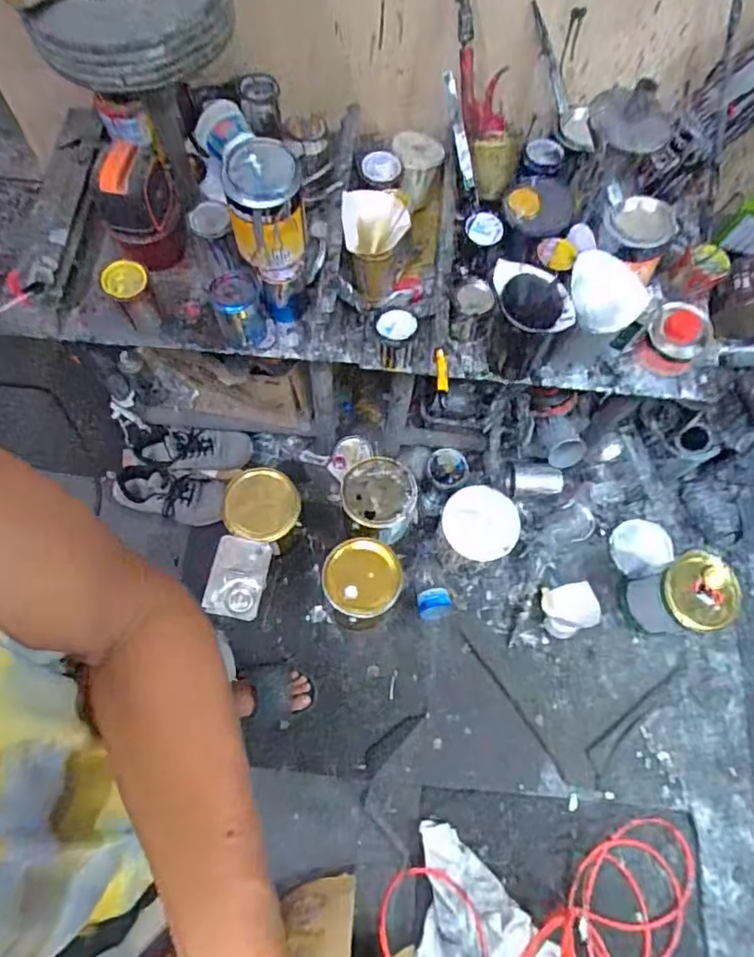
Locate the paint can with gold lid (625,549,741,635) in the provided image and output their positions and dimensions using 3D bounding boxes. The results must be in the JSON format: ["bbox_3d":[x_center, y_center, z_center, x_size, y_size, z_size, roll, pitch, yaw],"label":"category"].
[{"bbox_3d":[0.677,0.266,1.326,0.169,0.204,0.165,-25,72,-11],"label":"paint can with gold lid"}]

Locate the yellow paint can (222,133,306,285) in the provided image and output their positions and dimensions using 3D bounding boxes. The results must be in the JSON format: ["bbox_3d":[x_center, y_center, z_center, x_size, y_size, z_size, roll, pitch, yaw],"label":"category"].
[{"bbox_3d":[-0.162,-0.389,0.877,0.103,0.186,0.099,1,69,-2],"label":"yellow paint can"}]

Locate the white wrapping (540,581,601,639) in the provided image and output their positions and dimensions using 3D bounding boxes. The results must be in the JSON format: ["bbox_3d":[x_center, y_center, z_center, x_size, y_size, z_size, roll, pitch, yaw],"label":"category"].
[{"bbox_3d":[0.432,0.297,1.341,0.103,0.106,0.107,-5,70,-5],"label":"white wrapping"}]

